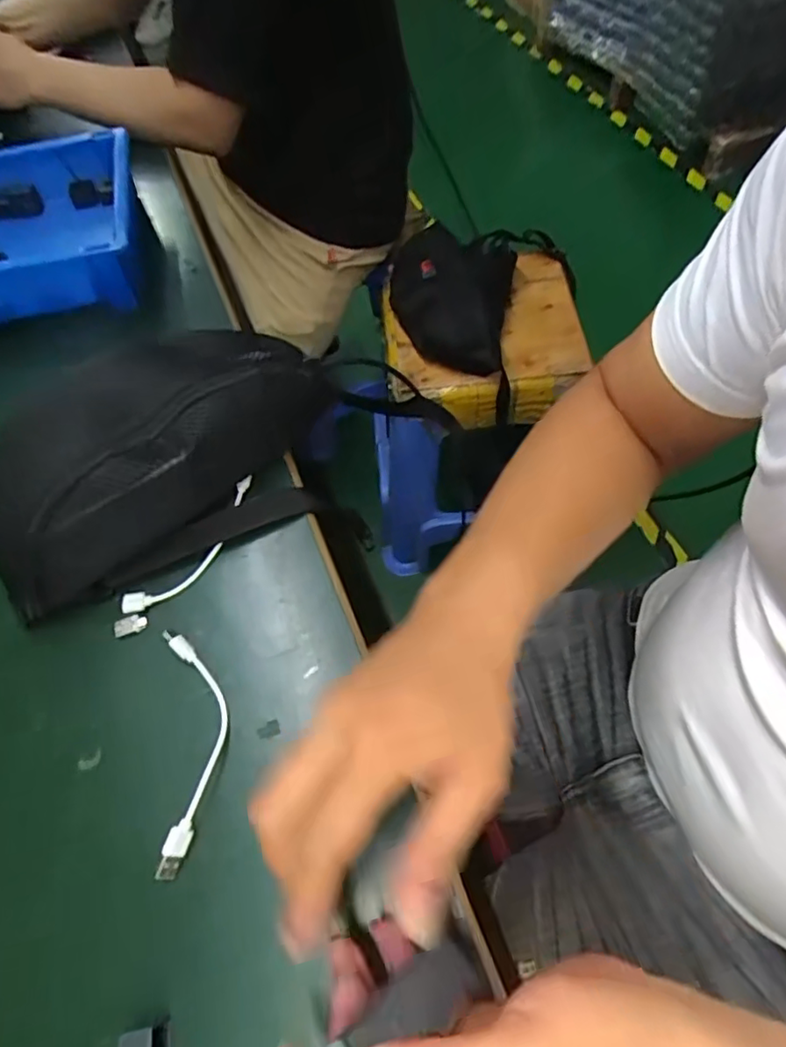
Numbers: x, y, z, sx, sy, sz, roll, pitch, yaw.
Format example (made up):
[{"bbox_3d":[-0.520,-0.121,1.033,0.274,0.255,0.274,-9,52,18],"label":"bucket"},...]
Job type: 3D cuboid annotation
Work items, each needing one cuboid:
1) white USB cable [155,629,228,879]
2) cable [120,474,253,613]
[{"bbox_3d":[-0.121,0.132,0.366,0.037,0.014,0.142,-10,60,-1],"label":"white USB cable"},{"bbox_3d":[-0.141,0.018,0.437,0.028,0.010,0.129,34,68,21],"label":"cable"}]

